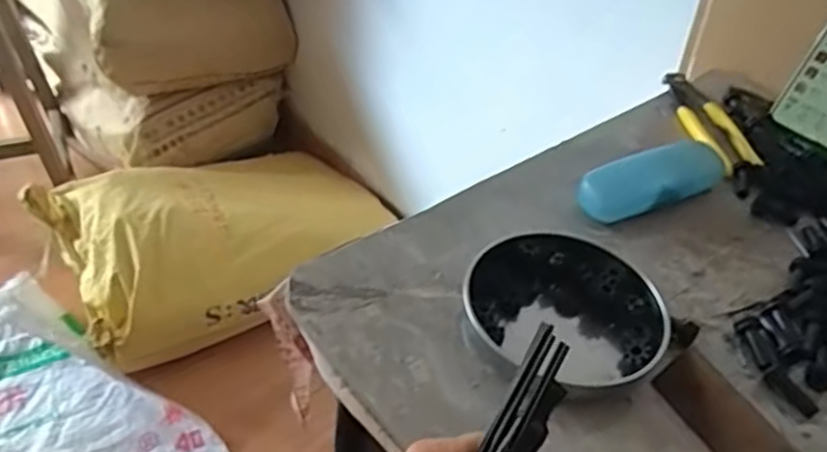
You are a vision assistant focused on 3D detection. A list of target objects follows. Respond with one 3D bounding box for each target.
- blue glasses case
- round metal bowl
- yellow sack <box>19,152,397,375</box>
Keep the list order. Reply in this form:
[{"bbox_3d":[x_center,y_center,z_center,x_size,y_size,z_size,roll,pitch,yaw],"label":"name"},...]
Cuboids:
[{"bbox_3d":[0.210,-0.039,0.609,0.151,0.032,0.049,-16,48,-23],"label":"blue glasses case"},{"bbox_3d":[0.110,0.058,0.496,0.128,0.031,0.135,4,43,-4],"label":"round metal bowl"},{"bbox_3d":[-0.376,0.004,1.407,0.612,0.201,0.432,-27,53,-31],"label":"yellow sack"}]

